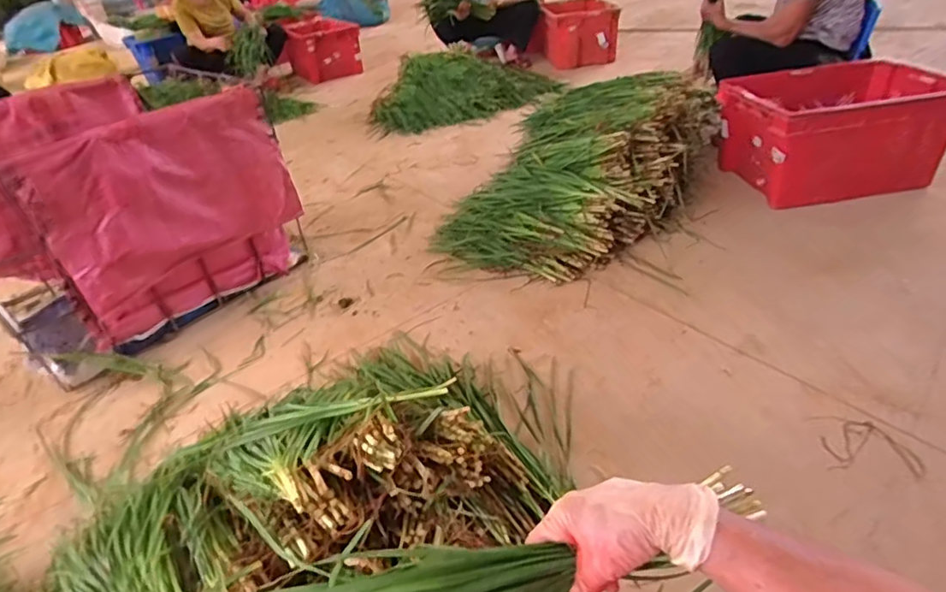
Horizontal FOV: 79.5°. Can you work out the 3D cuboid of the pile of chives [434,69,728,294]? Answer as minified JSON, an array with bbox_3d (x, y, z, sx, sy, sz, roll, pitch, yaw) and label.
[{"bbox_3d":[0.362,-0.464,1.868,0.642,0.338,1.073,16,42,29],"label":"pile of chives"}]

